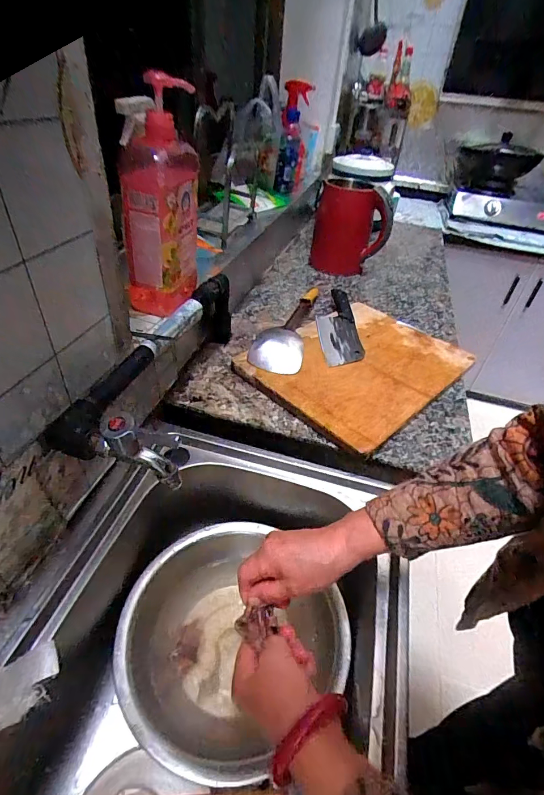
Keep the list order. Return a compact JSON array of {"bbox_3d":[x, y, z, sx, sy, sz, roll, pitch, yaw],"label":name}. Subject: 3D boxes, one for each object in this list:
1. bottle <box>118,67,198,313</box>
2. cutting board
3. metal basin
[{"bbox_3d":[-0.154,-0.266,0.540,0.093,0.267,0.115,3,40,-6],"label":"bottle"},{"bbox_3d":[0.170,-0.070,0.733,0.291,0.019,0.395,35,47,29],"label":"cutting board"},{"bbox_3d":[-0.064,0.311,0.506,0.252,0.076,0.260,4,40,-4],"label":"metal basin"}]

